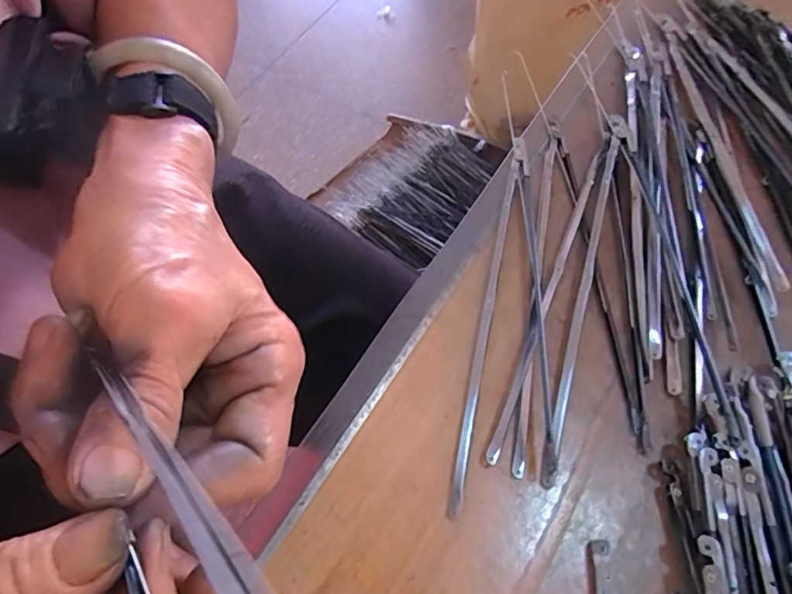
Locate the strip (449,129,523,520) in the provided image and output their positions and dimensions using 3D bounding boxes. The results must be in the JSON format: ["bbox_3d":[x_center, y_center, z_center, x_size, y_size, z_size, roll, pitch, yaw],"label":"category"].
[{"bbox_3d":[0.043,0.001,0.247,0.007,0.008,0.187,12,63,7],"label":"strip"}]

